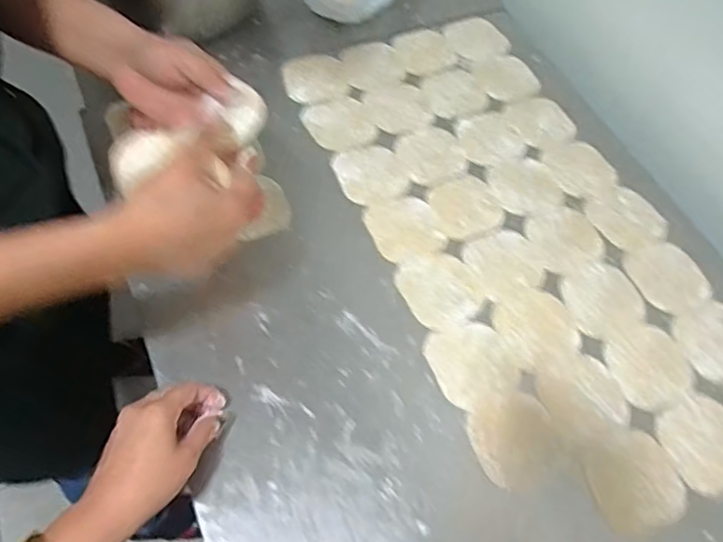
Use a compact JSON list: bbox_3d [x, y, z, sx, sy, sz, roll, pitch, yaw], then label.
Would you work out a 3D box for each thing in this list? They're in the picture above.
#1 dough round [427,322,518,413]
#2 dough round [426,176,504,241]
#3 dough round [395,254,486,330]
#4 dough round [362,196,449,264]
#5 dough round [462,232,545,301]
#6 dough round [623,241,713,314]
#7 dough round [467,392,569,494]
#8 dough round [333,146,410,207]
[{"bbox_3d":[0.109,0.090,0.560,0.078,0.004,0.085,2,59,-3],"label":"dough round"},{"bbox_3d":[0.119,-0.075,0.664,0.083,0.004,0.077,2,59,-3],"label":"dough round"},{"bbox_3d":[0.083,0.016,0.603,0.077,0.004,0.085,-23,64,-17],"label":"dough round"},{"bbox_3d":[0.048,-0.048,0.638,0.075,0.004,0.076,-18,62,-14],"label":"dough round"},{"bbox_3d":[0.154,-0.008,0.624,0.084,0.004,0.073,-17,62,-14],"label":"dough round"},{"bbox_3d":[0.336,0.004,0.631,0.073,0.013,0.082,-14,61,-12],"label":"dough round"},{"bbox_3d":[0.140,0.152,0.522,0.077,0.004,0.083,2,59,-3],"label":"dough round"},{"bbox_3d":[0.011,-0.115,0.673,0.075,0.004,0.080,2,59,-3],"label":"dough round"}]

